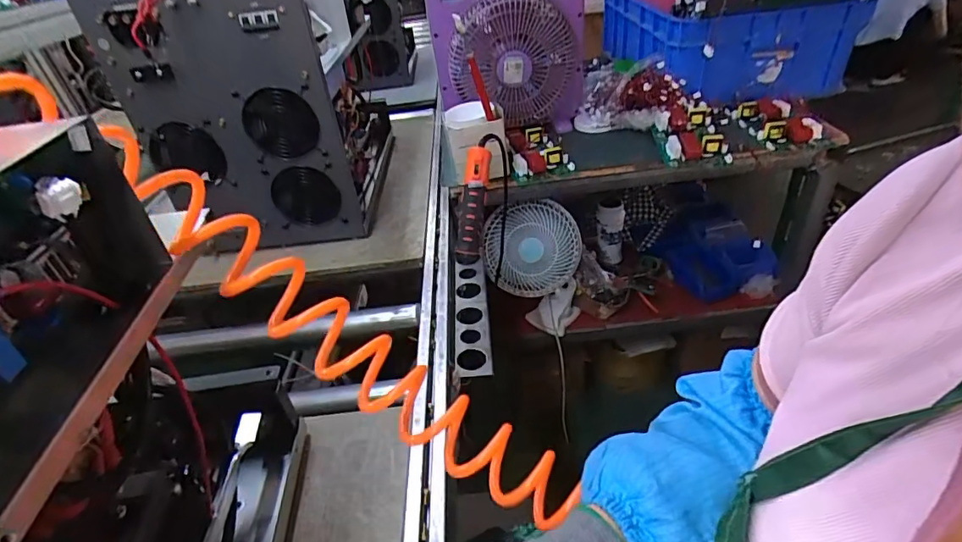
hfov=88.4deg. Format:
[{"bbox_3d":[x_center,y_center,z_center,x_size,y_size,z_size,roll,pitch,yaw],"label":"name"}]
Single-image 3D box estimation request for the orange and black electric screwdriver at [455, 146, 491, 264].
[{"bbox_3d":[-0.012,-0.110,0.842,0.042,0.195,0.048,16,17,28],"label":"orange and black electric screwdriver"}]

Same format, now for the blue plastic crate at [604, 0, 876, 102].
[{"bbox_3d":[0.550,-0.582,1.231,0.426,0.184,0.598,-12,37,-5],"label":"blue plastic crate"}]

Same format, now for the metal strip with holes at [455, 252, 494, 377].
[{"bbox_3d":[-0.014,0.056,0.753,0.050,0.029,0.261,-6,36,1],"label":"metal strip with holes"}]

